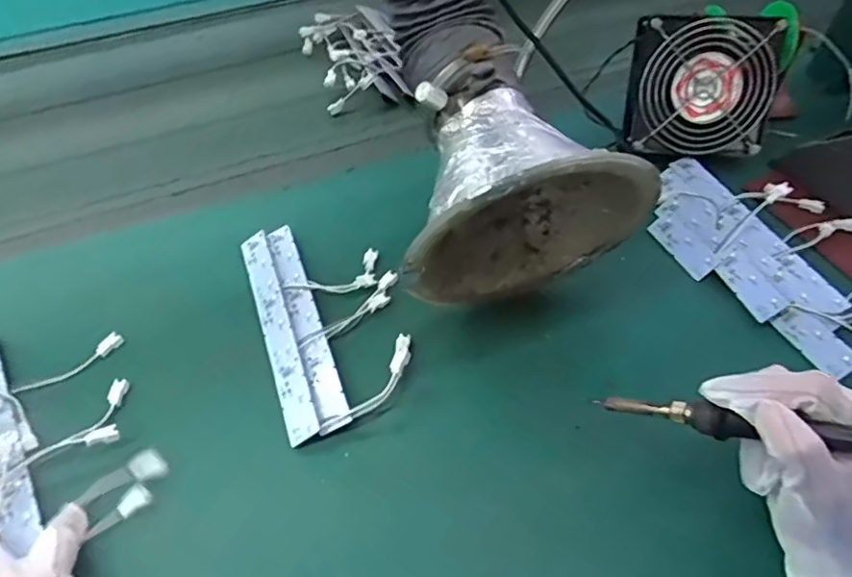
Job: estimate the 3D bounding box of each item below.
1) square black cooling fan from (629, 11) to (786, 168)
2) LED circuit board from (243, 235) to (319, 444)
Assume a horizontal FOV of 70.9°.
[{"bbox_3d":[0.259,-0.183,0.555,0.128,0.125,0.031,1,23,2],"label":"square black cooling fan"},{"bbox_3d":[-0.114,0.029,0.460,0.024,0.004,0.194,-30,55,6],"label":"LED circuit board"}]

